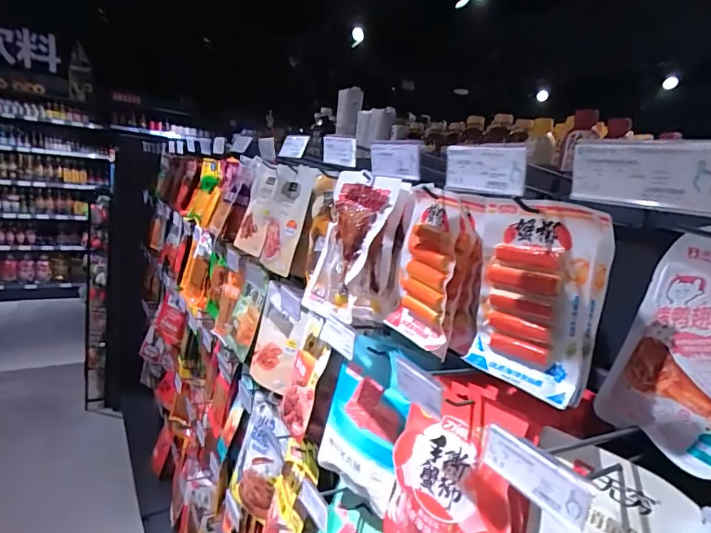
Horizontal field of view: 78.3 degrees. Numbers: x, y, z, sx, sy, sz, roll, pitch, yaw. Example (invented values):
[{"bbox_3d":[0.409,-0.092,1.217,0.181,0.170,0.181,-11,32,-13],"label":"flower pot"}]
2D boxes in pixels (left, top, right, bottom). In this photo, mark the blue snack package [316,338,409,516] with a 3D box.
[{"bbox_3d":[0.018,0.245,0.711,0.149,0.230,0.050,15,14,41],"label":"blue snack package"}]

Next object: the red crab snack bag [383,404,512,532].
[{"bbox_3d":[0.114,0.311,0.584,0.058,0.195,0.178,0,12,-27],"label":"red crab snack bag"}]

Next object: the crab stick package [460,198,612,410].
[{"bbox_3d":[0.193,0.031,0.526,0.177,0.210,0.047,13,12,42],"label":"crab stick package"}]

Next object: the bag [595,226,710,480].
[{"bbox_3d":[0.363,0.078,0.476,0.025,0.243,0.143,22,1,-22],"label":"bag"}]

